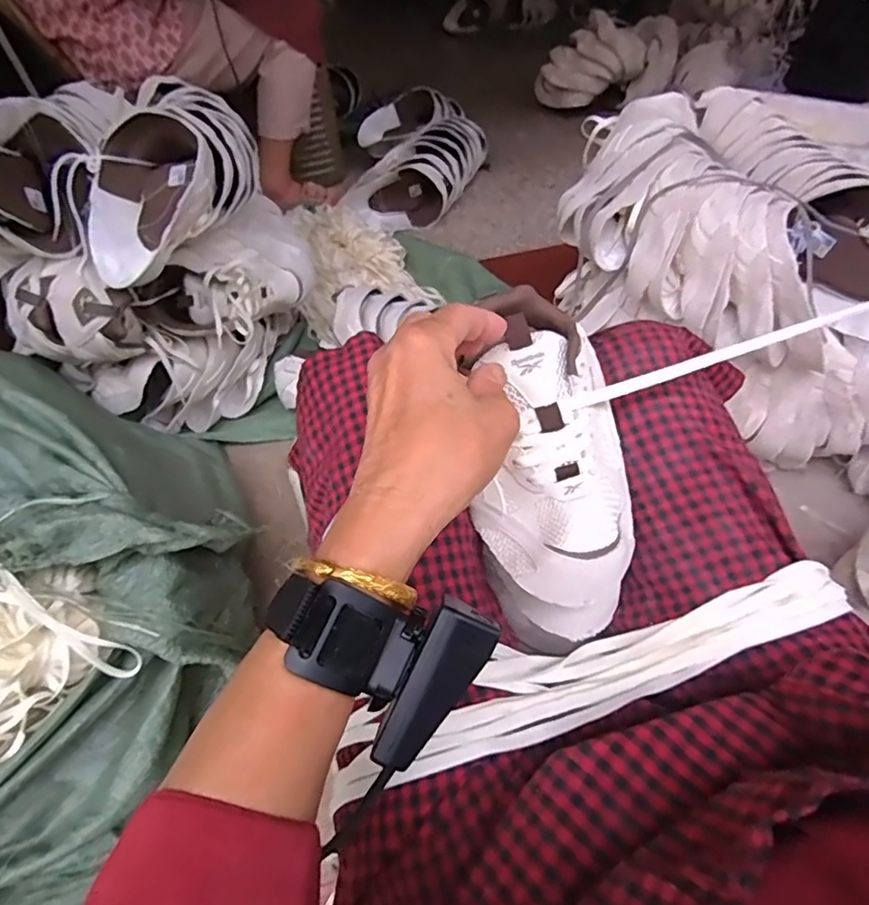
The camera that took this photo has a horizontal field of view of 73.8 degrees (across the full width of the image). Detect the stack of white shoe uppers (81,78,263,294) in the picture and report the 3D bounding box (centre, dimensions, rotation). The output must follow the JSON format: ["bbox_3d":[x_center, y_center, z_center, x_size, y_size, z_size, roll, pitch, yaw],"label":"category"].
[{"bbox_3d":[-0.349,-0.354,0.748,0.153,0.124,0.299,5,48,9],"label":"stack of white shoe uppers"}]

